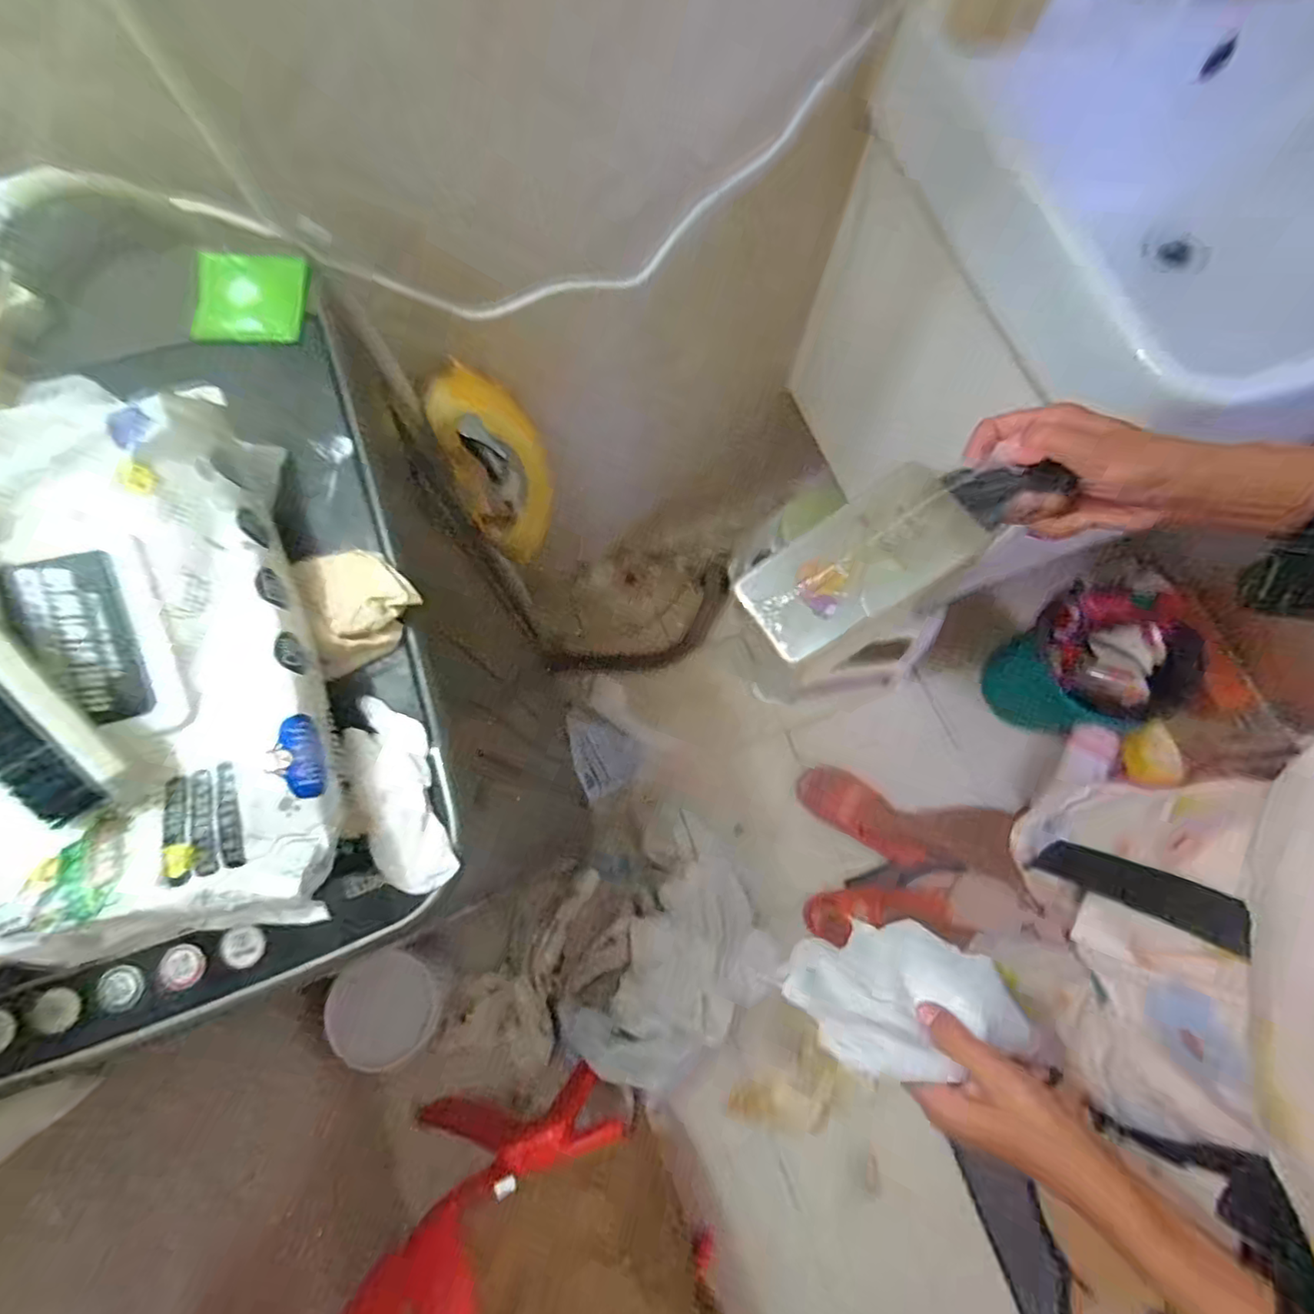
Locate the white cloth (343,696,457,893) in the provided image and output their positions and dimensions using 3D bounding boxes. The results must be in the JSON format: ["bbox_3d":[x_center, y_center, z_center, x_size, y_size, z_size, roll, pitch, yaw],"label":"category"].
[{"bbox_3d":[-0.150,0.079,0.343,0.045,0.024,0.107,-16,75,-7],"label":"white cloth"}]

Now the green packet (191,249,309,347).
[{"bbox_3d":[-0.267,-0.235,0.393,0.069,0.012,0.066,2,74,-2],"label":"green packet"}]

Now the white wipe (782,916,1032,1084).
[{"bbox_3d":[0.164,0.231,0.414,0.159,0.117,0.023,5,109,-13],"label":"white wipe"}]

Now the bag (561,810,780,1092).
[{"bbox_3d":[0.043,0.503,0.987,0.259,0.139,0.371,43,77,10],"label":"bag"}]

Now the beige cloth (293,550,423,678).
[{"bbox_3d":[-0.177,-0.034,0.356,0.063,0.019,0.069,-27,76,-10],"label":"beige cloth"}]

